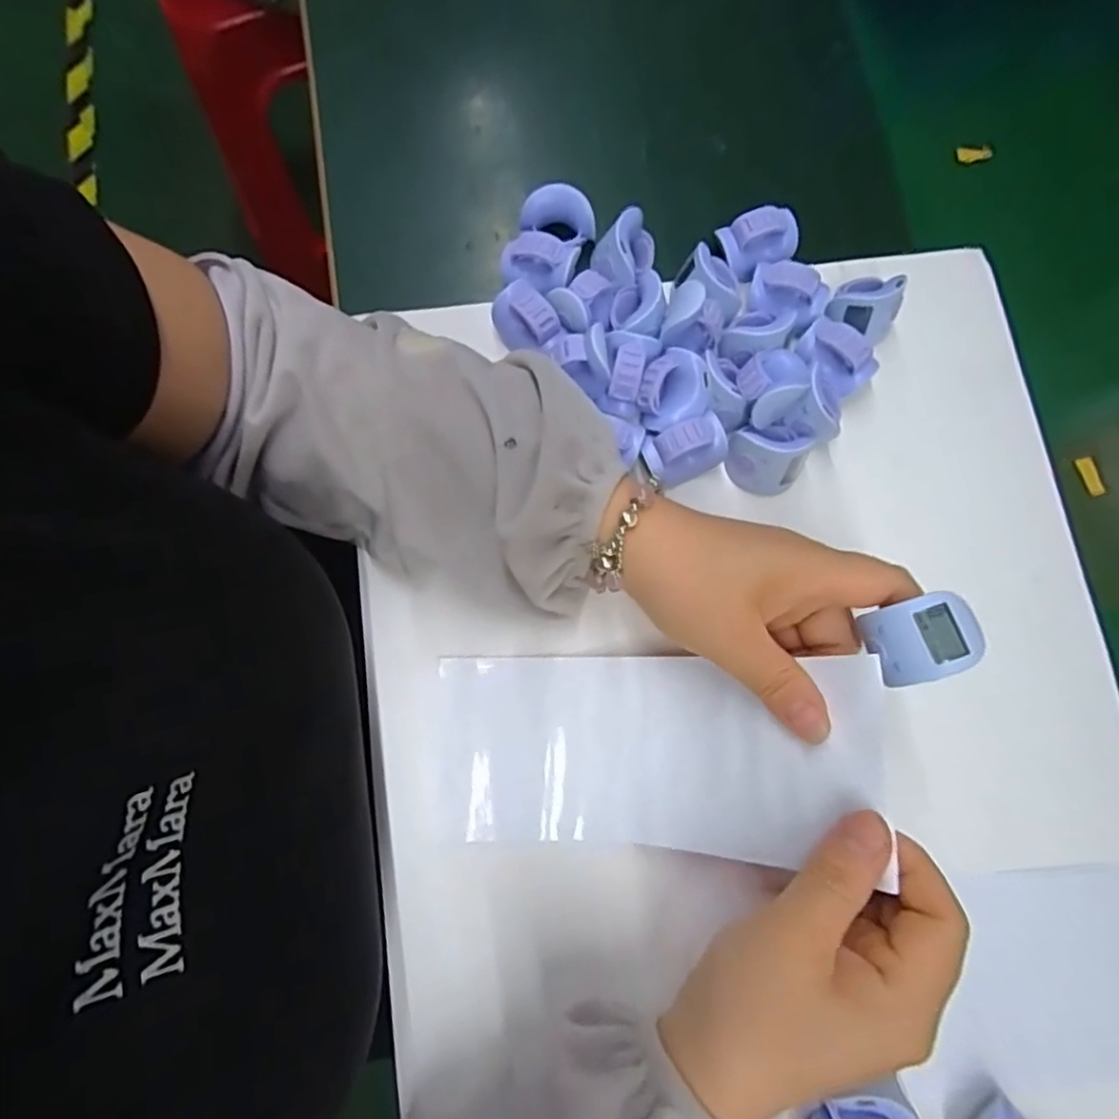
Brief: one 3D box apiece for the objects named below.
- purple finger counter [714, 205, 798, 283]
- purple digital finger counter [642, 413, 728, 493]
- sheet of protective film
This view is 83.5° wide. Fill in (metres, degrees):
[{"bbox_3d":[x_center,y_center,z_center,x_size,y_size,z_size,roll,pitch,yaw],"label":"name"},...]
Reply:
[{"bbox_3d":[0.109,-0.172,0.338,0.040,0.022,0.025,-13,79,-4],"label":"purple finger counter"},{"bbox_3d":[0.065,-0.055,0.321,0.042,0.032,0.024,-20,80,-5],"label":"purple digital finger counter"},{"bbox_3d":[0.038,0.091,0.296,0.203,0.018,0.089,-5,77,25],"label":"sheet of protective film"}]

